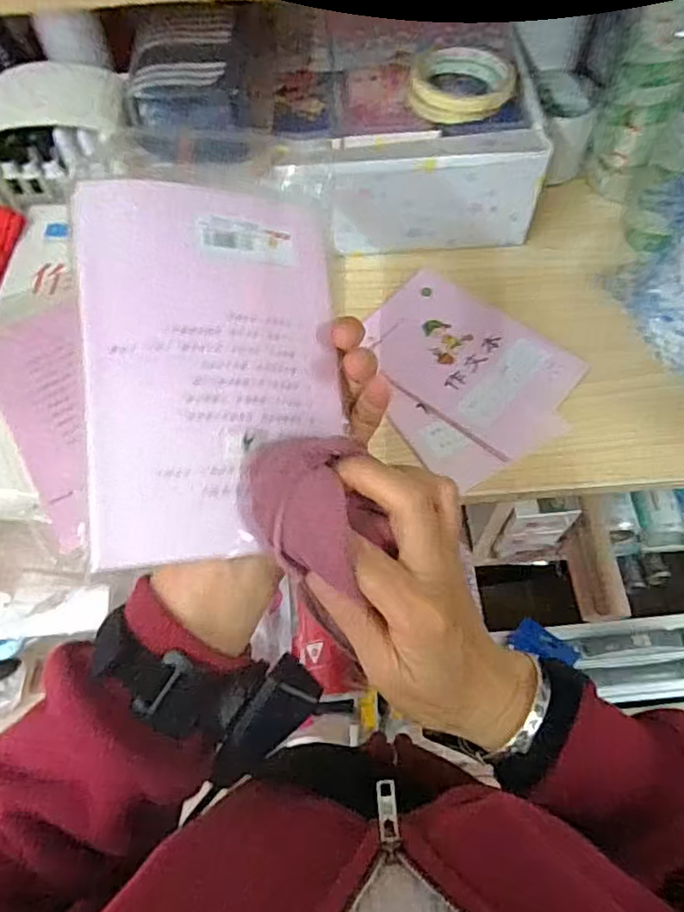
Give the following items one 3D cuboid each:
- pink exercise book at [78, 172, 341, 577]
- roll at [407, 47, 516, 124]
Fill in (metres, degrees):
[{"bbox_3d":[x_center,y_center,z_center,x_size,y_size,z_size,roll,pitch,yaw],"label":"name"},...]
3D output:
[{"bbox_3d":[-0.056,-0.045,0.302,0.122,0.012,0.182,-1,77,-26],"label":"pink exercise book"},{"bbox_3d":[0.109,-0.345,0.582,0.092,0.018,0.092,0,63,0],"label":"roll"}]

